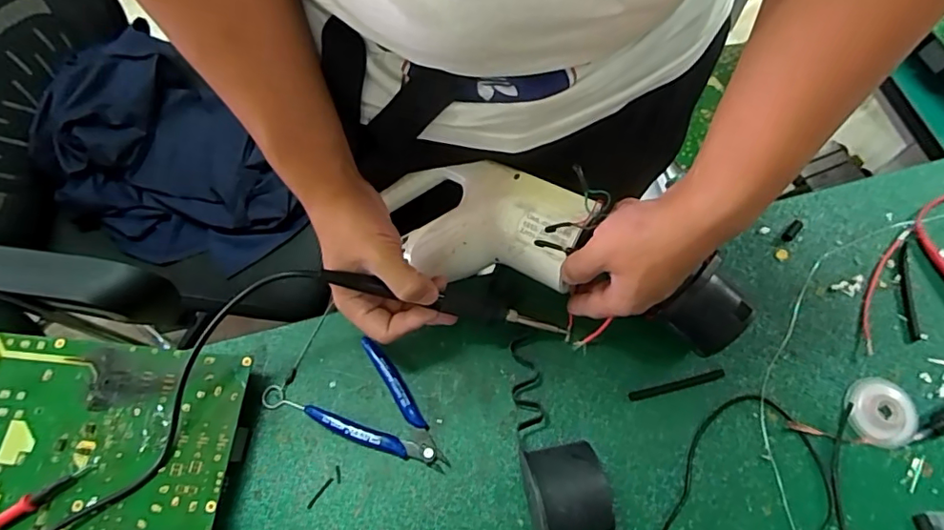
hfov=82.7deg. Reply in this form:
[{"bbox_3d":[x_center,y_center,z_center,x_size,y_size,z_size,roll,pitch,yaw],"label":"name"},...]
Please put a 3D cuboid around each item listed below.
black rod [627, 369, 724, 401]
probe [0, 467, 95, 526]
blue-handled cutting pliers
[{"bbox_3d":[0.169,0.099,0.442,0.080,0.007,0.007,-14,70,-4],"label":"black rod"},{"bbox_3d":[-0.346,0.187,0.393,0.130,0.010,0.010,-30,72,-10],"label":"probe"},{"bbox_3d":[-0.070,0.129,0.441,0.119,0.013,0.077,39,75,14],"label":"blue-handled cutting pliers"}]

